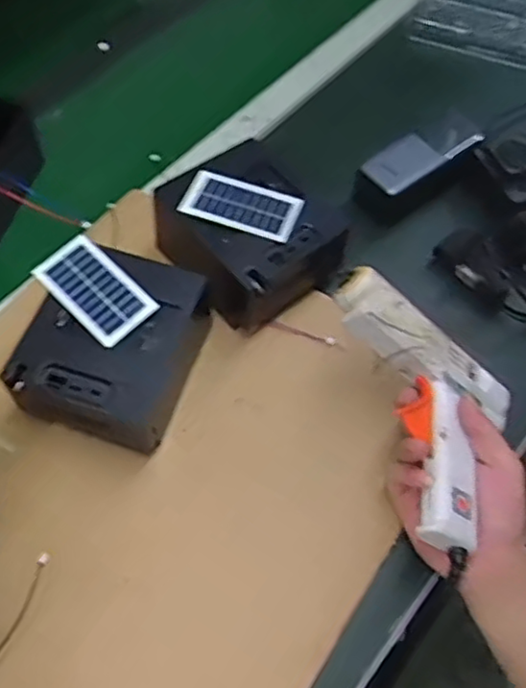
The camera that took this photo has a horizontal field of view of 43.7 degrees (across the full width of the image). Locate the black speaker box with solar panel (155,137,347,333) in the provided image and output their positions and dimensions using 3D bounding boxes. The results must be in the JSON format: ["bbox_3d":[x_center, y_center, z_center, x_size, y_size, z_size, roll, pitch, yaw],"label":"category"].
[{"bbox_3d":[-0.011,-0.094,0.595,0.125,0.079,0.142,-36,67,-19],"label":"black speaker box with solar panel"}]

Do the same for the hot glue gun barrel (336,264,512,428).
[{"bbox_3d":[0.127,0.006,0.505,0.164,0.029,0.042,35,61,-16],"label":"hot glue gun barrel"}]

